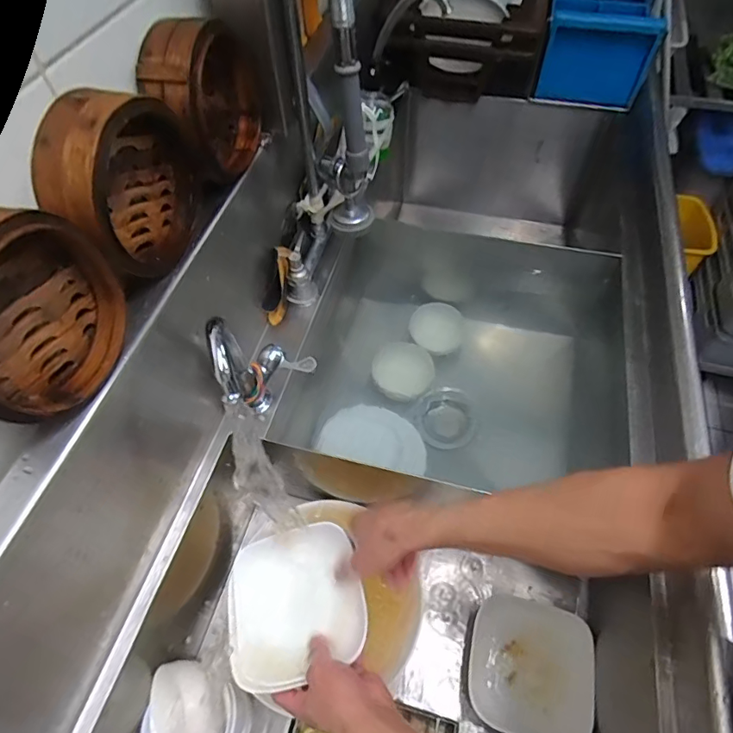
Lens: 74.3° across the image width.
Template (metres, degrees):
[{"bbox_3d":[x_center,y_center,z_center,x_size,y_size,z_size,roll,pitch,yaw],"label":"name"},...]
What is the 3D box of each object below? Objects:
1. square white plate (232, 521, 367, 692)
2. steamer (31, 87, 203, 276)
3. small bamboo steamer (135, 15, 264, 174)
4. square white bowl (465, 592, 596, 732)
[{"bbox_3d":[-0.082,0.261,0.549,0.148,0.029,0.152,-16,57,-8],"label":"square white plate"},{"bbox_3d":[-0.209,-0.157,0.425,0.054,0.141,0.158,8,57,8],"label":"steamer"},{"bbox_3d":[-0.168,-0.274,0.501,0.061,0.135,0.129,12,58,10],"label":"small bamboo steamer"},{"bbox_3d":[0.209,0.381,0.617,0.143,0.039,0.150,12,58,11],"label":"square white bowl"}]

